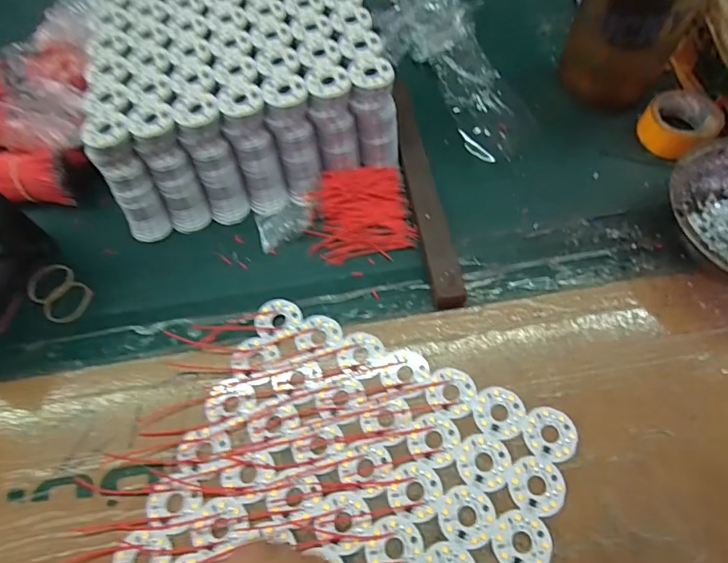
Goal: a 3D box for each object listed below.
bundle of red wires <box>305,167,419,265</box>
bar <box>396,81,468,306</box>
[{"bbox_3d":[-0.004,-0.053,0.354,0.074,0.016,0.072,-12,62,-3],"label":"bundle of red wires"},{"bbox_3d":[0.044,-0.075,0.362,0.021,0.016,0.206,-8,62,-1],"label":"bar"}]

